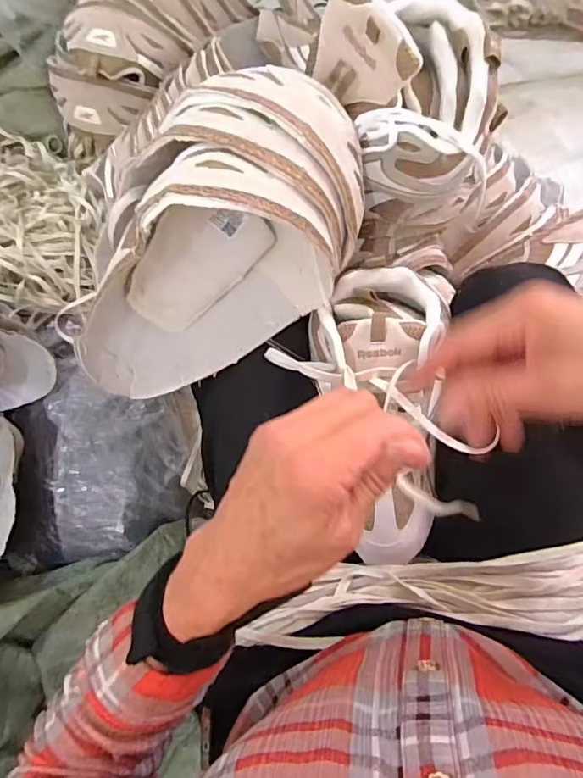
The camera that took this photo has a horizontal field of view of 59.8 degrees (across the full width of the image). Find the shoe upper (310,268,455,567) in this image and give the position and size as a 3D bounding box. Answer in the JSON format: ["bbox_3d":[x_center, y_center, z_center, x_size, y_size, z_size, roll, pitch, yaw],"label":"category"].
[{"bbox_3d":[0.081,0.022,0.415,0.110,0.053,0.238,-5,91,9],"label":"shoe upper"}]

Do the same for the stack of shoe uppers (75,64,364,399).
[{"bbox_3d":[-0.059,-0.101,0.384,0.142,0.129,0.285,40,93,9],"label":"stack of shoe uppers"}]

